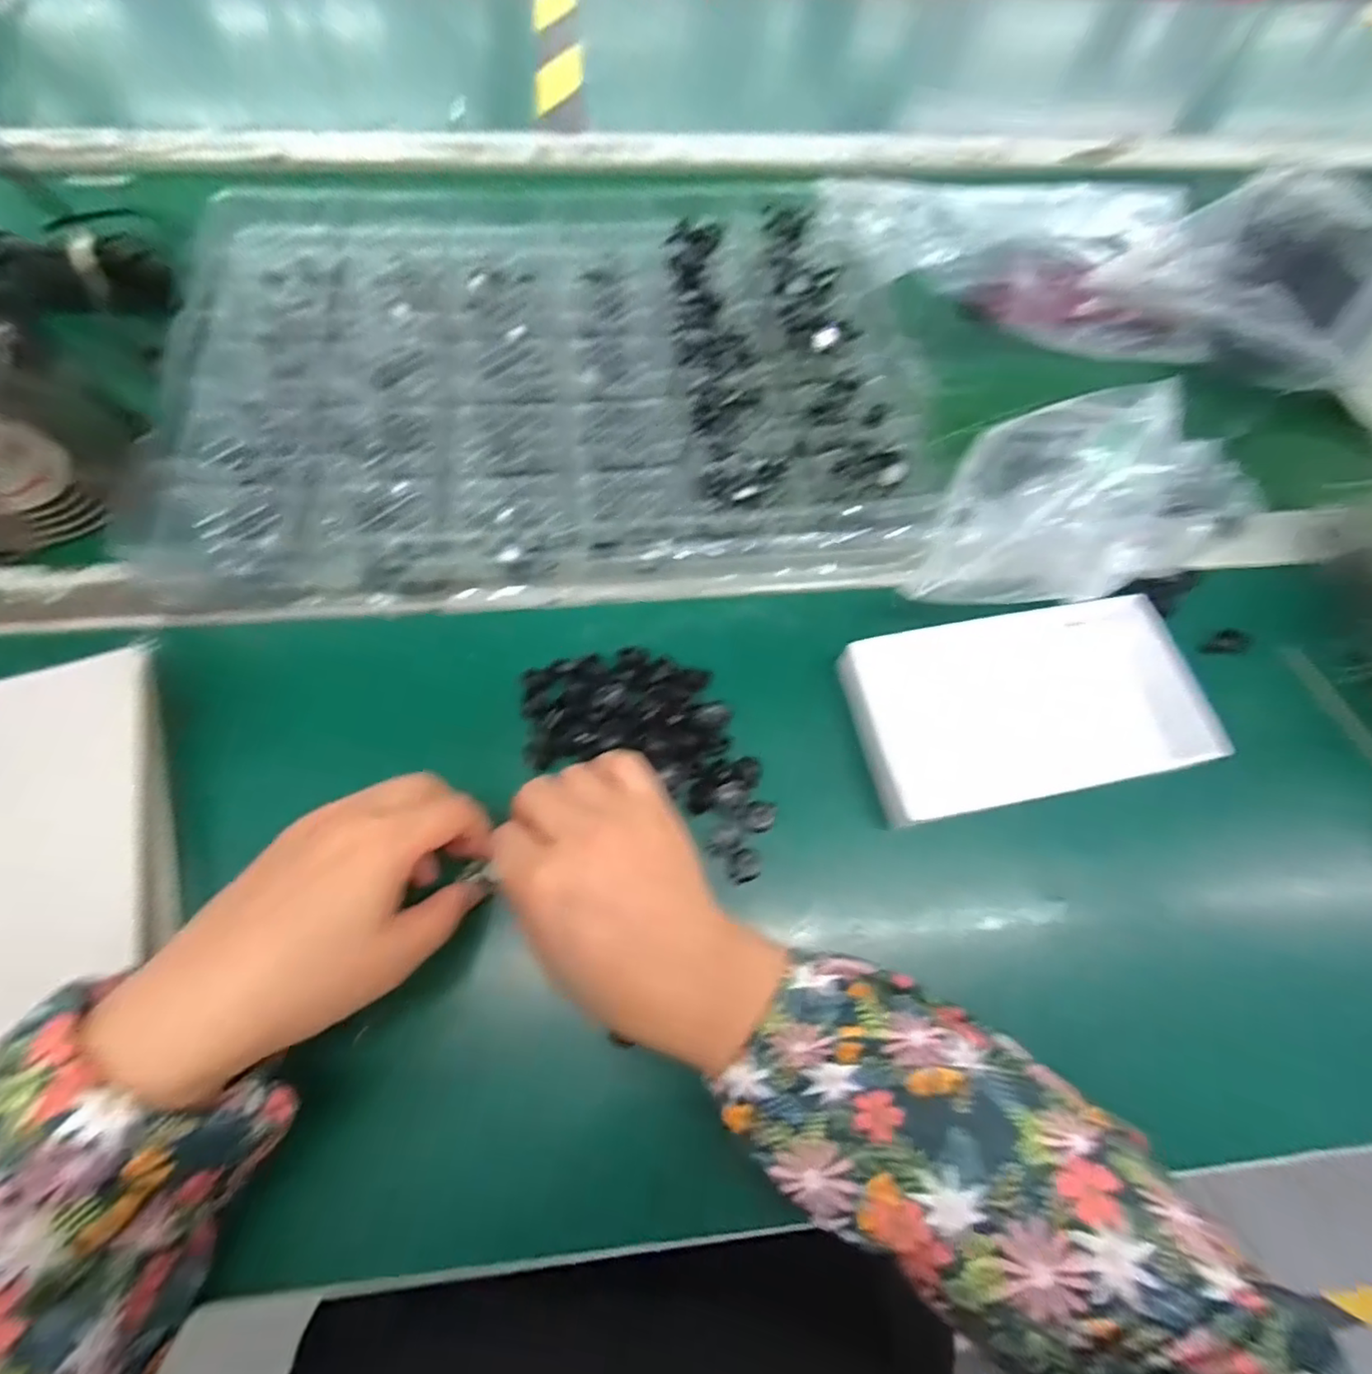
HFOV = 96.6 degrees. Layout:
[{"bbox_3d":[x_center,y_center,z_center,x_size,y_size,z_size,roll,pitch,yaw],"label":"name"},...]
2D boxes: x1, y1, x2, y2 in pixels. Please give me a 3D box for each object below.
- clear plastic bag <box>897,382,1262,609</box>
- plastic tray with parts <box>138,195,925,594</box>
[{"bbox_3d":[0.187,-0.090,0.318,0.112,0.088,0.082,5,67,0],"label":"clear plastic bag"},{"bbox_3d":[-0.080,-0.205,0.398,0.439,0.052,0.319,-4,67,-4],"label":"plastic tray with parts"}]

